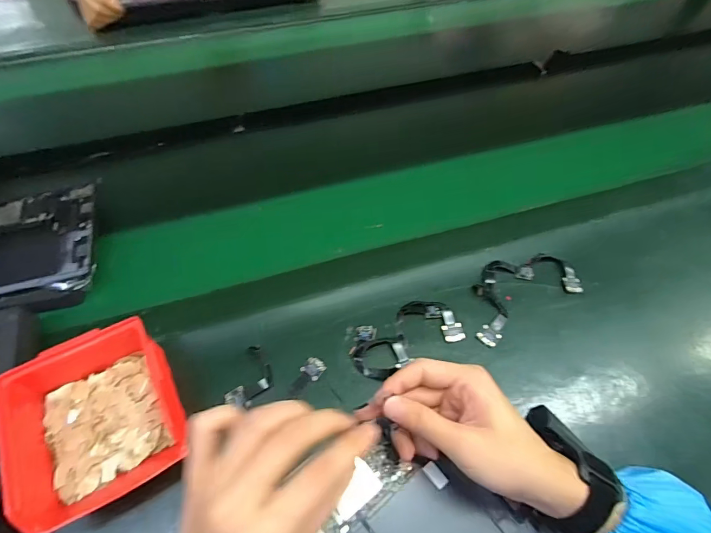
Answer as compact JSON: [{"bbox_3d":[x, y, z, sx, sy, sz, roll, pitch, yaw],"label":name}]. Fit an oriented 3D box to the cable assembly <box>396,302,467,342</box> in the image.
[{"bbox_3d":[0.084,0.060,0.439,0.074,0.005,0.046,3,54,2],"label":"cable assembly"}]

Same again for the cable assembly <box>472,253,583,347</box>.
[{"bbox_3d":[0.190,0.025,0.464,0.154,0.010,0.082,-25,58,-17],"label":"cable assembly"}]

